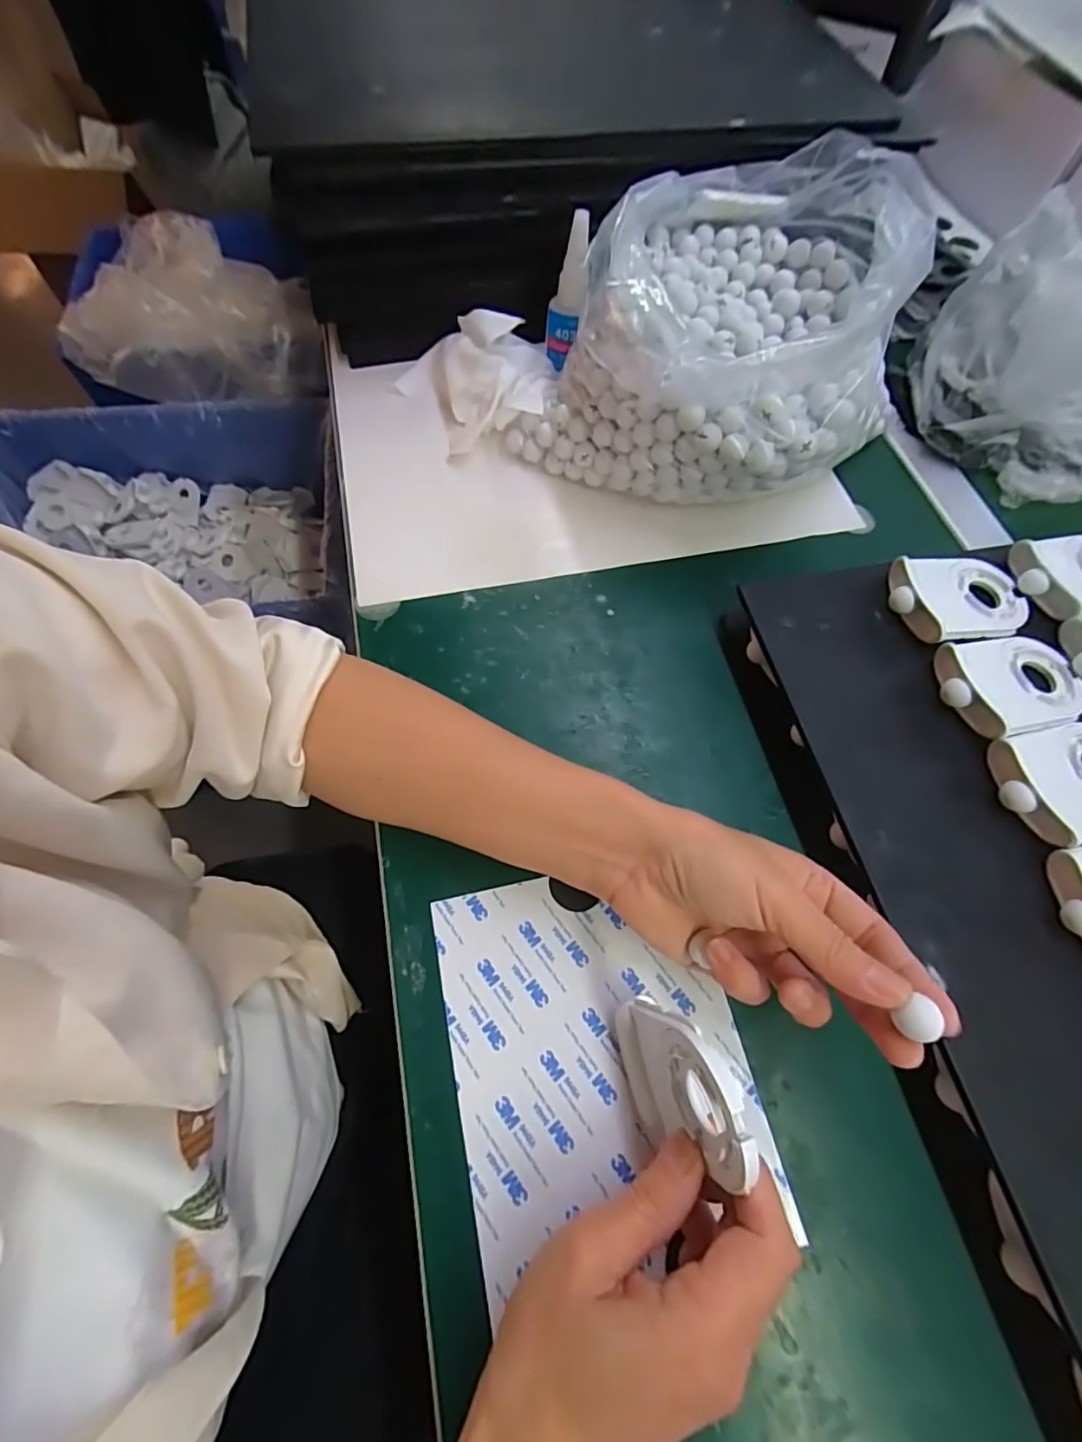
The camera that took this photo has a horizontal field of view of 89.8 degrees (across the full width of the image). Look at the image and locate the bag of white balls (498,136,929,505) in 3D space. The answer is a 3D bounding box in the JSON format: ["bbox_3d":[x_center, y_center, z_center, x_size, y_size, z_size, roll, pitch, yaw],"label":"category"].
[{"bbox_3d":[0.136,-0.263,0.380,0.203,0.138,0.254,40,70,15],"label":"bag of white balls"}]

